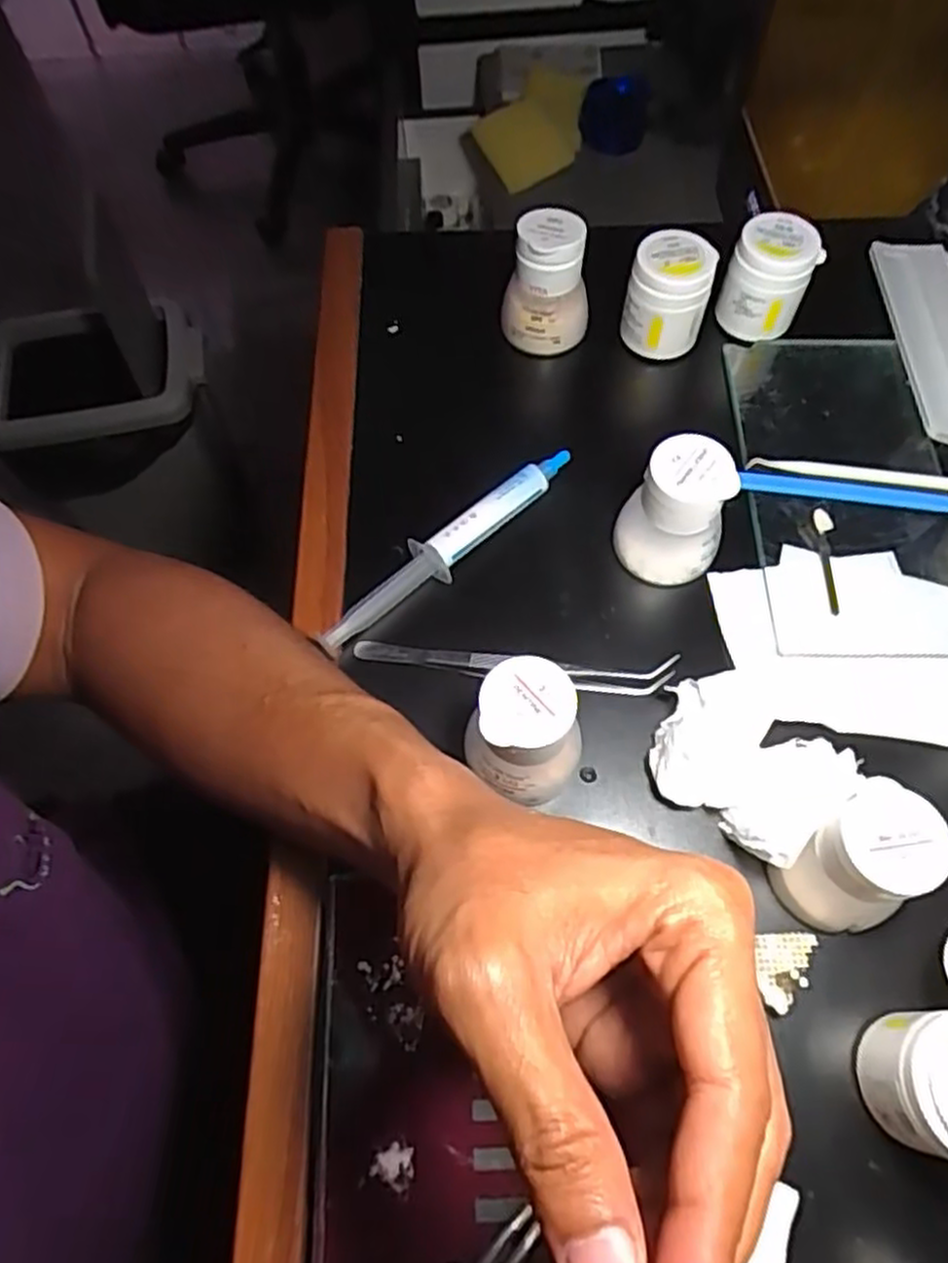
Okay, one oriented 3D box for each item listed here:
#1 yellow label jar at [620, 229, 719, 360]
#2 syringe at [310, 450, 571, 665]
[{"bbox_3d":[0.108,-0.186,0.430,0.043,0.060,0.041,-1,64,2],"label":"yellow label jar"},{"bbox_3d":[-0.011,-0.043,0.380,0.156,0.020,0.020,-42,70,-16],"label":"syringe"}]

